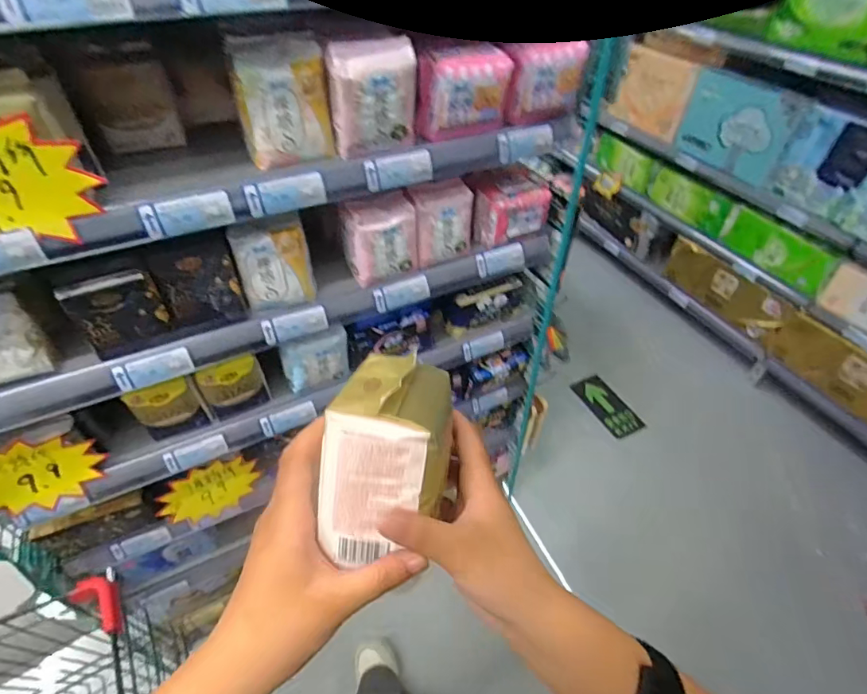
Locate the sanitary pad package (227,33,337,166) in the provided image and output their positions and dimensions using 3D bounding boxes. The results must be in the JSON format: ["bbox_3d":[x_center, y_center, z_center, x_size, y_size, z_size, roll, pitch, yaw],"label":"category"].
[{"bbox_3d":[-0.172,-0.285,0.545,0.099,0.122,0.057,-11,46,-13],"label":"sanitary pad package"}]

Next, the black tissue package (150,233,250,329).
[{"bbox_3d":[-0.306,-0.084,0.619,0.094,0.110,0.037,-19,48,-19],"label":"black tissue package"}]

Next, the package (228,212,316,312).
[{"bbox_3d":[-0.223,-0.120,0.659,0.095,0.117,0.058,-15,47,-16],"label":"package"}]

